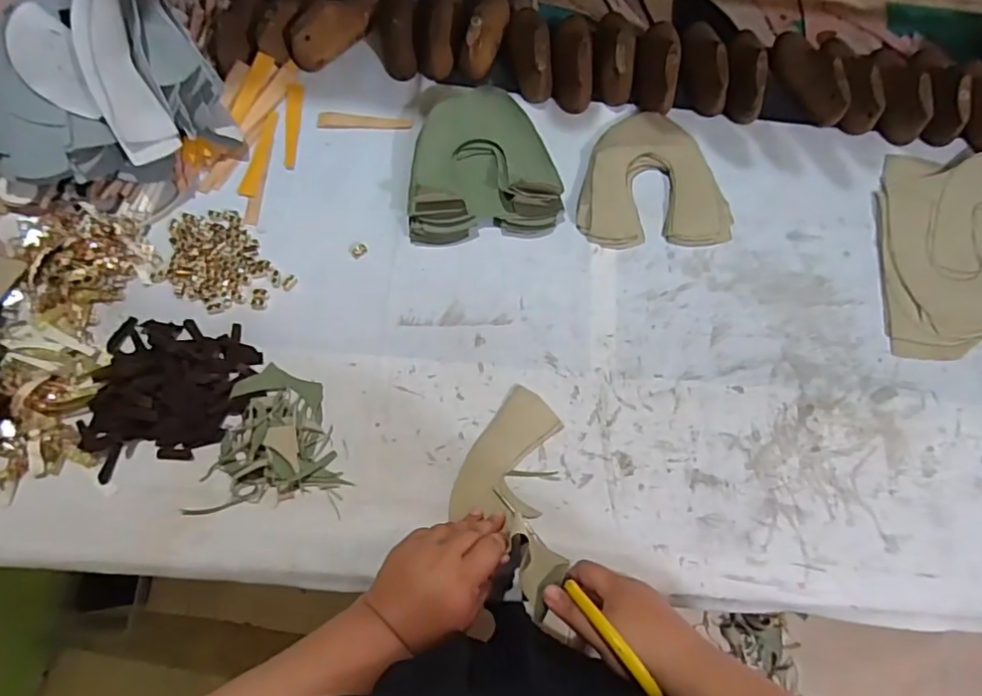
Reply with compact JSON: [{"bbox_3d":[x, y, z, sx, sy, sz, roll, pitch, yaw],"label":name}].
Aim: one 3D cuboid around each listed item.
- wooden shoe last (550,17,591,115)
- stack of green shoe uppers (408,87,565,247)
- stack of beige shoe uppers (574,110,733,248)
[{"bbox_3d":[0.101,-0.357,0.685,0.051,0.057,0.128,2,72,-2],"label":"wooden shoe last"},{"bbox_3d":[-0.012,-0.215,0.640,0.171,0.043,0.185,-5,72,-4],"label":"stack of green shoe uppers"},{"bbox_3d":[0.189,-0.199,0.655,0.175,0.023,0.164,-3,72,-3],"label":"stack of beige shoe uppers"}]

